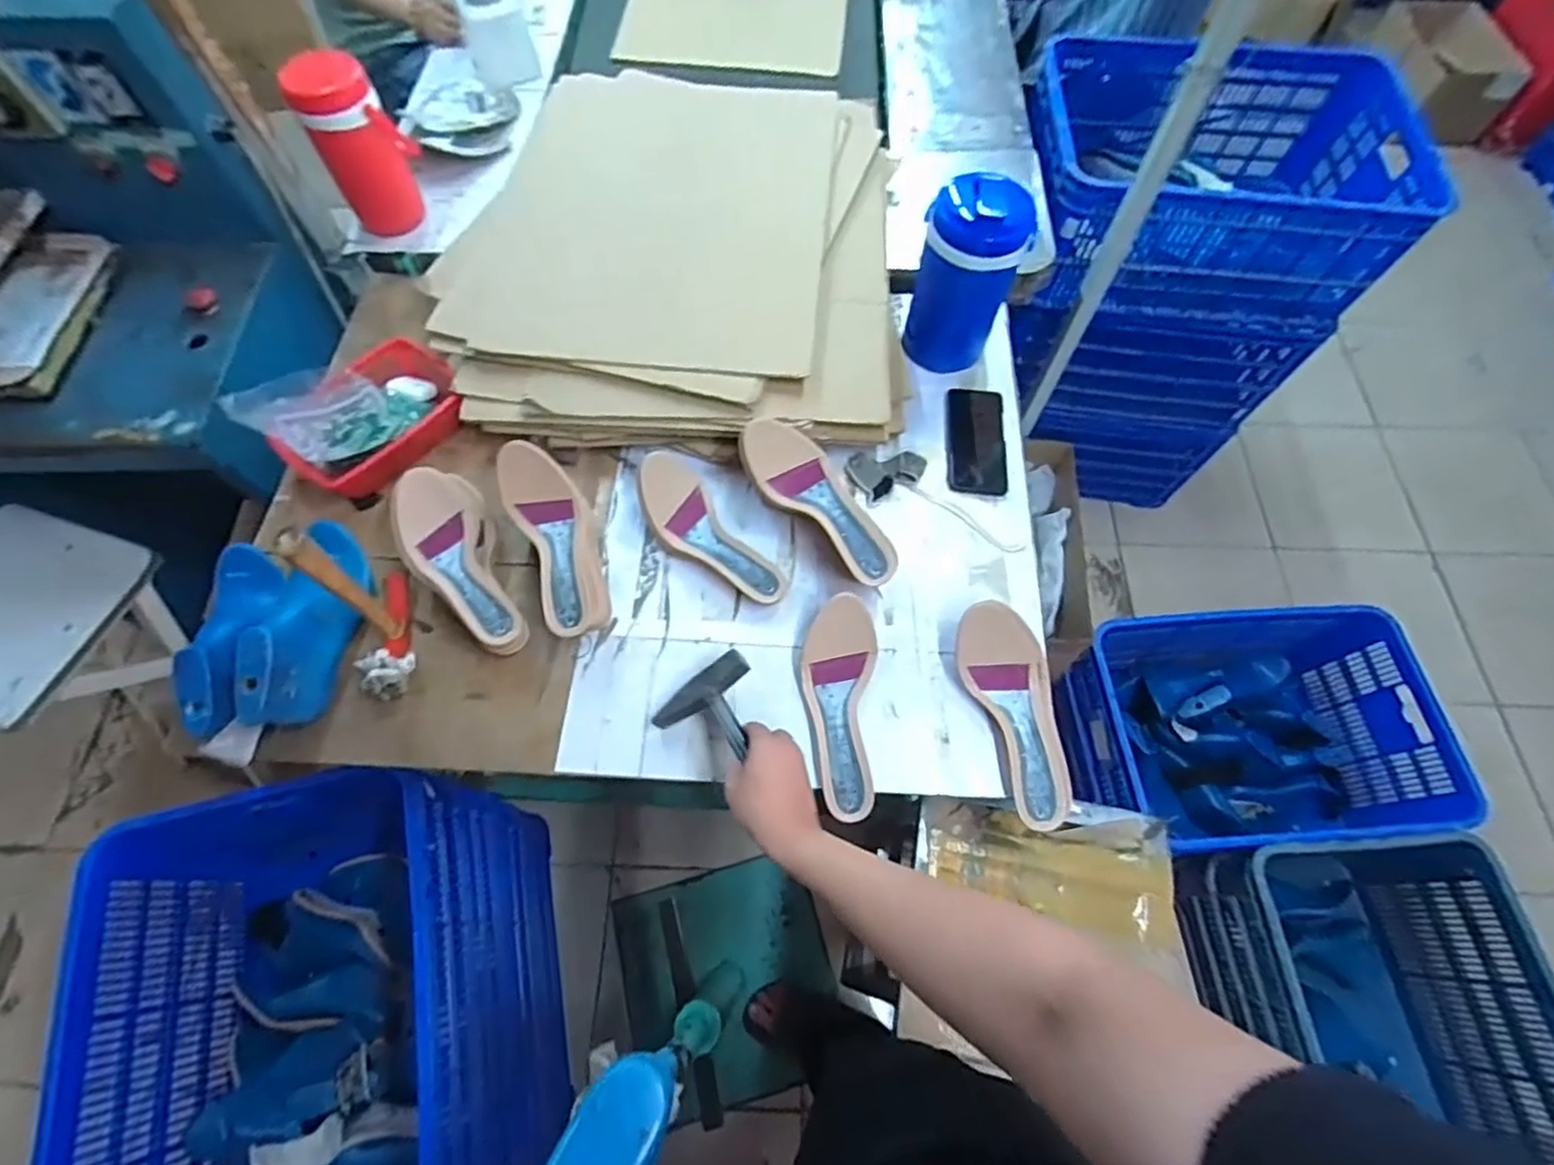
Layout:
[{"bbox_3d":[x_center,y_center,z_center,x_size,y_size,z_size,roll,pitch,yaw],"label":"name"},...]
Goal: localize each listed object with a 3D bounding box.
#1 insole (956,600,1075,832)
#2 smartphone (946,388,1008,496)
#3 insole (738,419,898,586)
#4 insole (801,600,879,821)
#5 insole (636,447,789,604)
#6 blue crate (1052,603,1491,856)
[{"bbox_3d":[0.270,0.141,0.744,0.091,0.059,0.236,-13,66,-6],"label":"insole"},{"bbox_3d":[0.272,-0.195,0.926,0.077,0.016,0.161,2,71,7],"label":"smartphone"},{"bbox_3d":[0.050,-0.095,0.791,0.080,0.023,0.232,-41,86,-17],"label":"insole"},{"bbox_3d":[0.067,0.134,0.749,0.083,0.055,0.233,3,65,1],"label":"insole"},{"bbox_3d":[-0.085,-0.059,0.828,0.093,0.062,0.227,-38,71,-16],"label":"insole"},{"bbox_3d":[0.937,0.299,1.369,0.672,0.330,0.433,-4,65,-2],"label":"blue crate"}]

